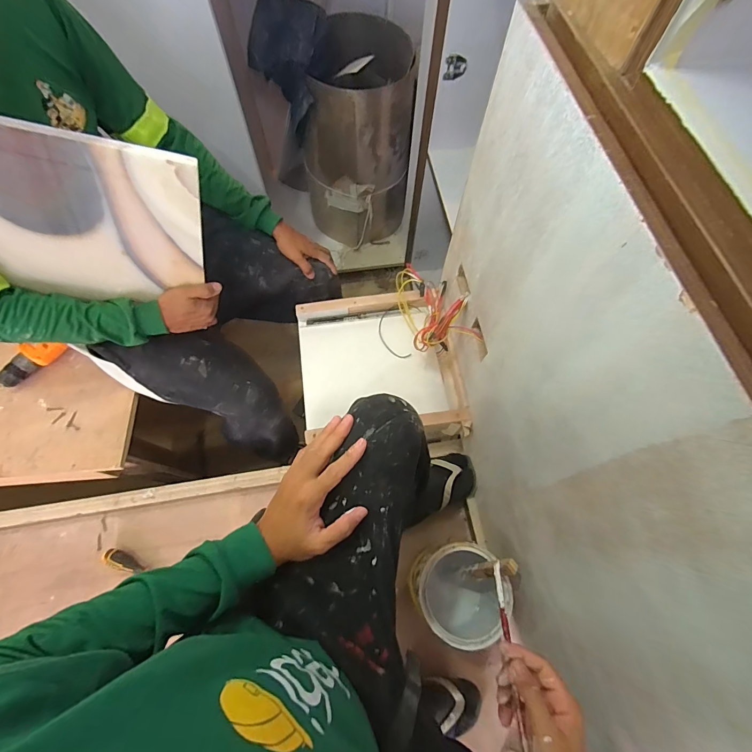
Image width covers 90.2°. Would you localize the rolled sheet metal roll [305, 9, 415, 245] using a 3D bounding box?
[{"bbox_3d":[-0.070,-0.812,1.316,0.346,0.621,0.327,-2,66,-1],"label":"rolled sheet metal roll"}]

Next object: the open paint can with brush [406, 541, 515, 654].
[{"bbox_3d":[0.164,0.432,0.757,0.168,0.218,0.163,0,66,-1],"label":"open paint can with brush"}]

